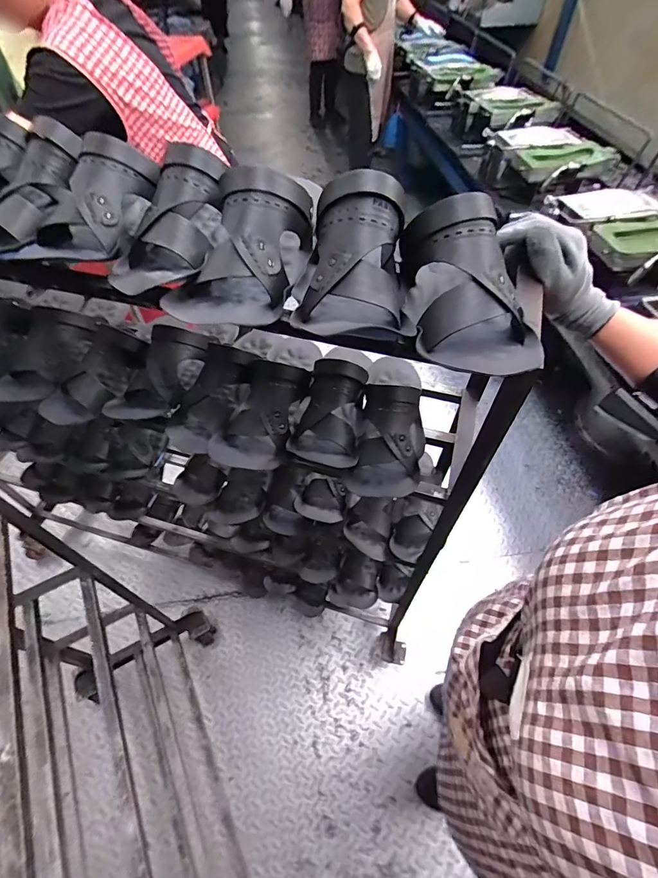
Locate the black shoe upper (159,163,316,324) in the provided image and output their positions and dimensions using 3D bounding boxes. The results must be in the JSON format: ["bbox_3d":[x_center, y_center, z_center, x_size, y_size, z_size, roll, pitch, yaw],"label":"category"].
[{"bbox_3d":[-0.088,-0.188,0.409,0.098,0.089,0.174,11,53,10],"label":"black shoe upper"}]

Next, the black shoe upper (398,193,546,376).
[{"bbox_3d":[0.135,-0.128,0.363,0.133,0.093,0.176,6,52,6],"label":"black shoe upper"}]

